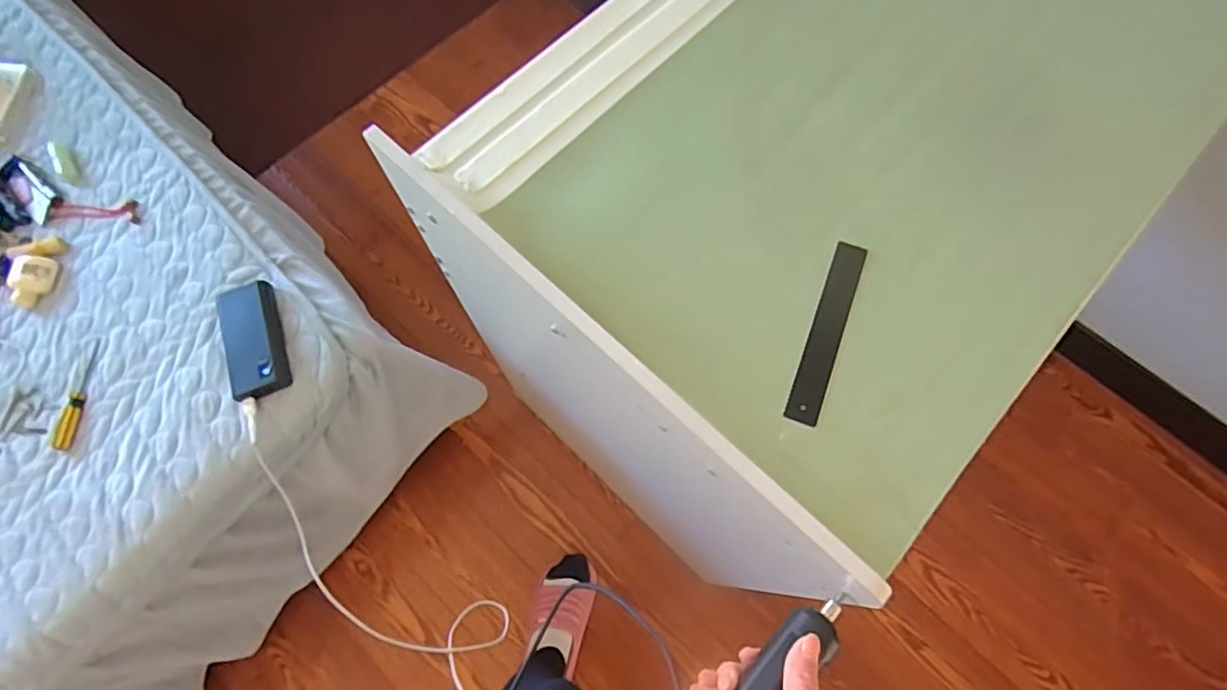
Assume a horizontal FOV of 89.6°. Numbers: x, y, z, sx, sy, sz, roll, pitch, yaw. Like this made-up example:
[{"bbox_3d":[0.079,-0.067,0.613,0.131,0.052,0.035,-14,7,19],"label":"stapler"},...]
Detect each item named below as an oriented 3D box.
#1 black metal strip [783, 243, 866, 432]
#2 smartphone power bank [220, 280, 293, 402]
[{"bbox_3d":[0.165,-0.012,0.475,0.027,0.004,0.152,20,71,8],"label":"black metal strip"},{"bbox_3d":[-0.444,-0.006,0.759,0.068,0.029,0.146,-18,71,-6],"label":"smartphone power bank"}]

